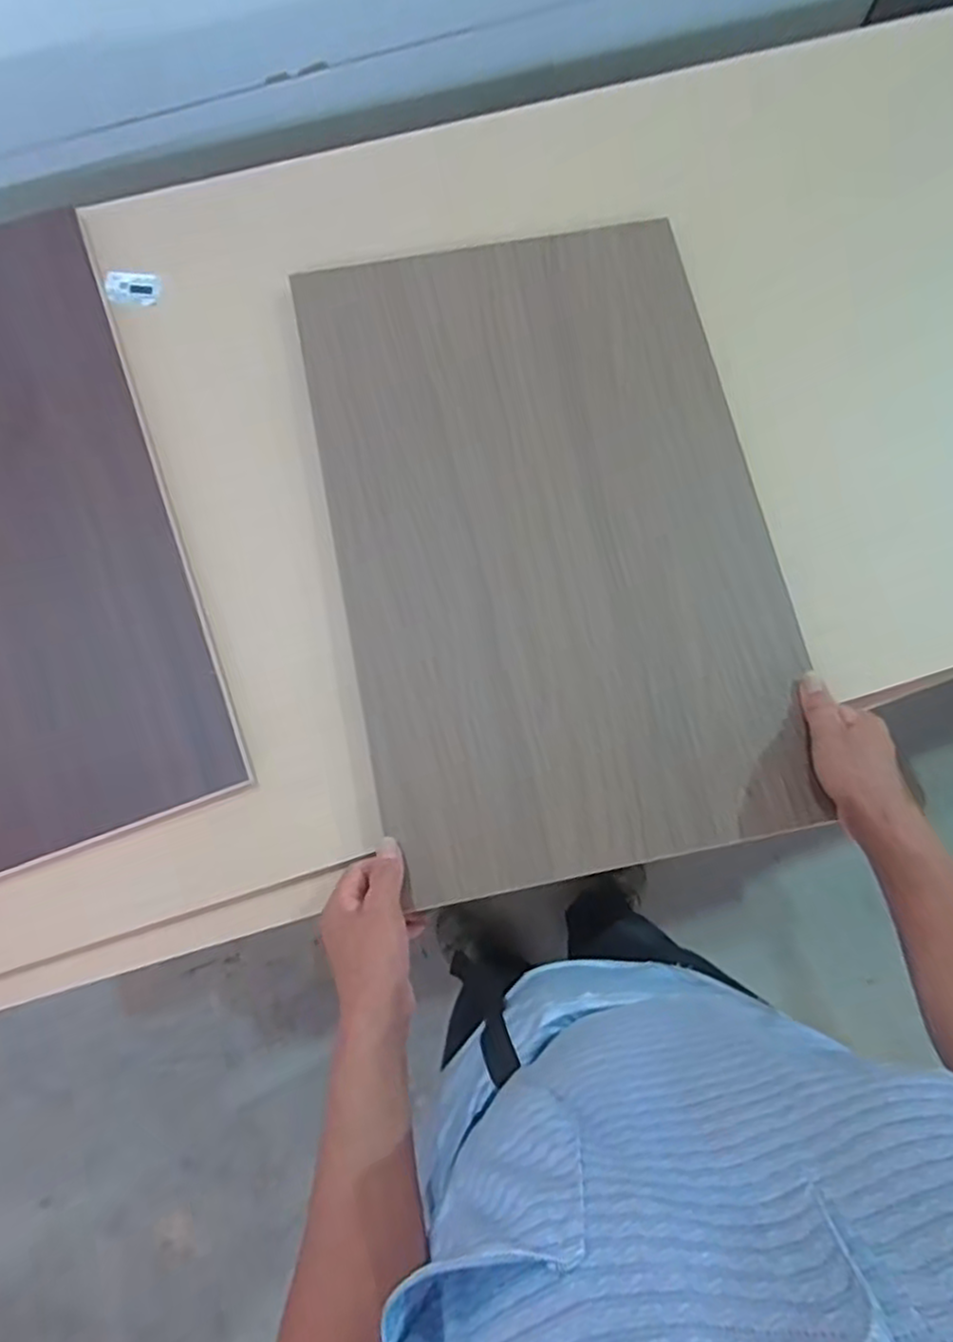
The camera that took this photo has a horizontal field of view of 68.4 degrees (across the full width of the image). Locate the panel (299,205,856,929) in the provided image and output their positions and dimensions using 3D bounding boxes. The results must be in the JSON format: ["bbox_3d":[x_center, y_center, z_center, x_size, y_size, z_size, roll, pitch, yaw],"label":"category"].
[{"bbox_3d":[0.072,-0.143,0.686,0.410,0.016,0.641,-11,77,-3],"label":"panel"}]

